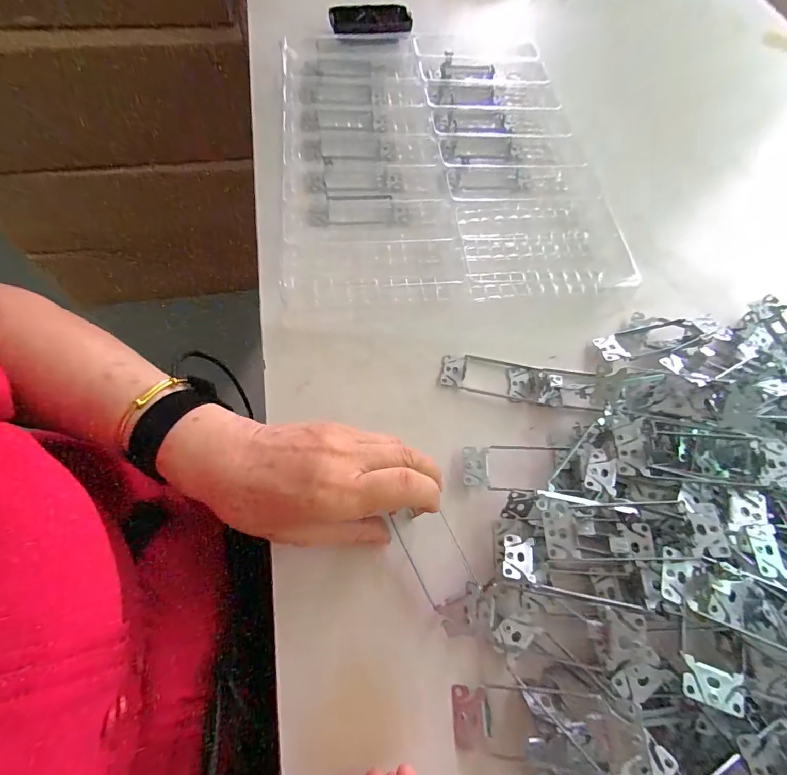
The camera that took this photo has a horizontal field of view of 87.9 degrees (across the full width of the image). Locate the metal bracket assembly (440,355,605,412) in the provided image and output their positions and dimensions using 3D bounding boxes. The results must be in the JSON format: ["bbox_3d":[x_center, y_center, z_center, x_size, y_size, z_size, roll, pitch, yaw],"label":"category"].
[{"bbox_3d":[0.114,-0.005,0.360,0.141,0.011,0.038,8,66,0],"label":"metal bracket assembly"}]

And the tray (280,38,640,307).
[{"bbox_3d":[0.051,-0.275,0.475,0.347,0.025,0.409,-4,66,-5],"label":"tray"}]

